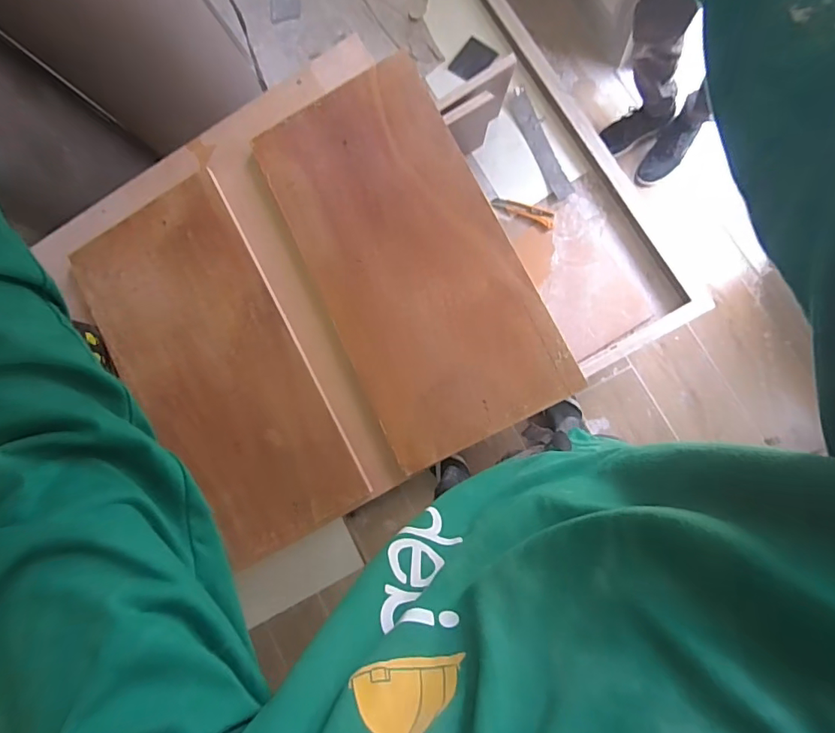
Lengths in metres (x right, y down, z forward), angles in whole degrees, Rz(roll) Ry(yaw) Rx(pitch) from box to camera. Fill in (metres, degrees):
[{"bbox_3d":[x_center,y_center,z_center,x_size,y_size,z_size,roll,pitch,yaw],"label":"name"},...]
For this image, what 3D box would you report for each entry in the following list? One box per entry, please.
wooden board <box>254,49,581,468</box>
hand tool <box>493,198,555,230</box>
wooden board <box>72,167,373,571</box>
[{"bbox_3d":[-0.014,-0.145,0.653,0.262,0.022,0.513,-27,83,5],"label":"wooden board"},{"bbox_3d":[0.262,-0.382,1.184,0.156,0.012,0.036,26,89,11],"label":"hand tool"},{"bbox_3d":[-0.287,-0.002,0.678,0.252,0.016,0.525,-30,82,4],"label":"wooden board"}]

